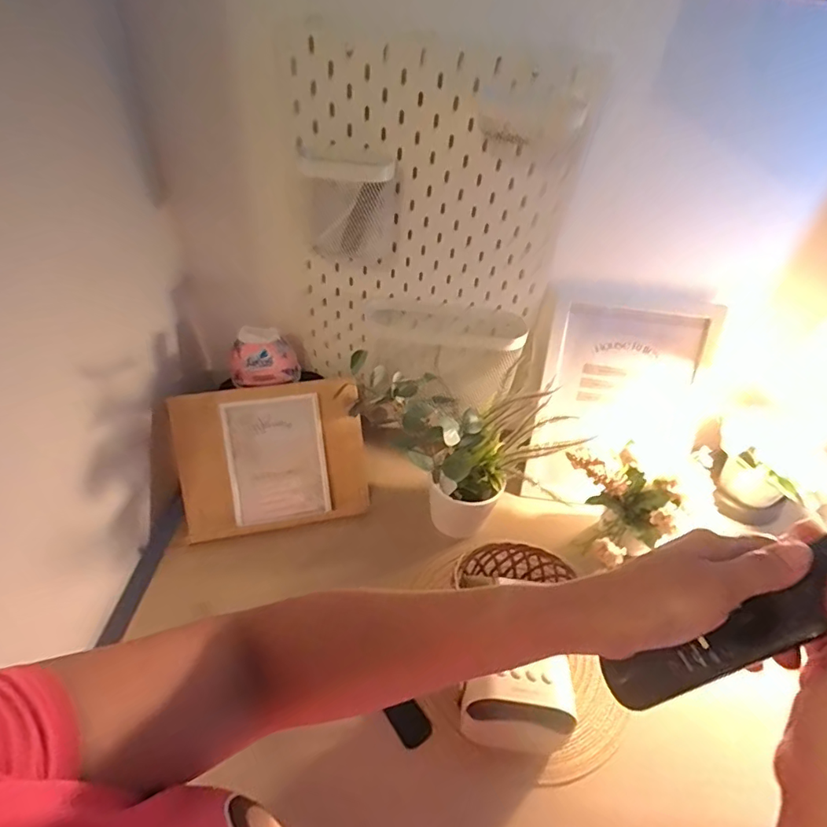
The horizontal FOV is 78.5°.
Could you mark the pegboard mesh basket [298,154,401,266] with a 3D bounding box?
[{"bbox_3d":[-0.075,-0.241,0.621,0.118,0.134,0.053,-1,43,-8],"label":"pegboard mesh basket"}]

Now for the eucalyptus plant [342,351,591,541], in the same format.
[{"bbox_3d":[-0.004,0.020,0.699,0.194,0.164,0.088,32,49,27],"label":"eucalyptus plant"}]

